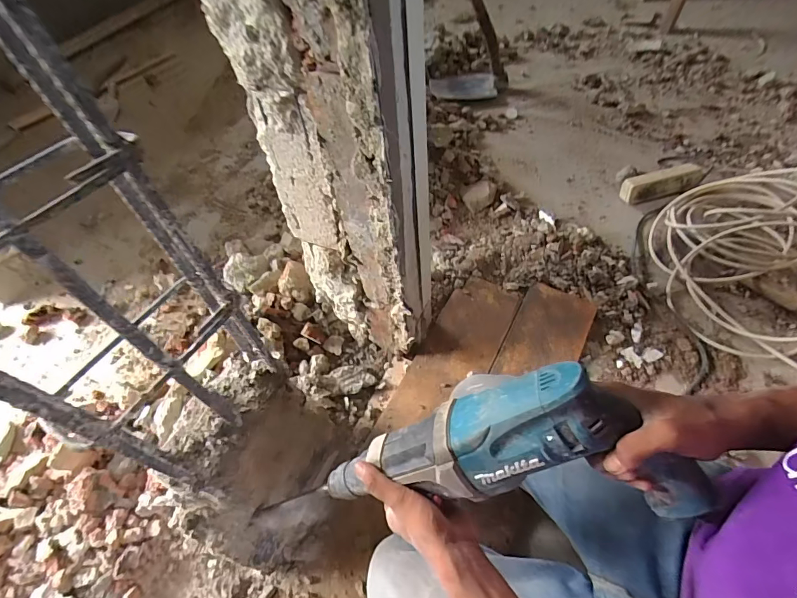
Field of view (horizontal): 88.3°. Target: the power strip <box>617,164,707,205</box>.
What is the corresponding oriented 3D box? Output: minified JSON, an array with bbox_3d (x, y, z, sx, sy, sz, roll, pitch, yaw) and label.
[{"bbox_3d":[0.710,-0.309,1.100,0.222,0.062,0.066,-13,55,-4],"label":"power strip"}]

